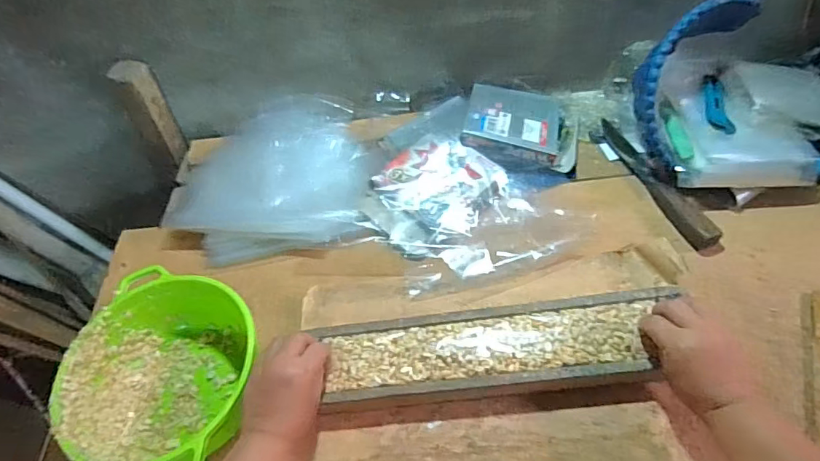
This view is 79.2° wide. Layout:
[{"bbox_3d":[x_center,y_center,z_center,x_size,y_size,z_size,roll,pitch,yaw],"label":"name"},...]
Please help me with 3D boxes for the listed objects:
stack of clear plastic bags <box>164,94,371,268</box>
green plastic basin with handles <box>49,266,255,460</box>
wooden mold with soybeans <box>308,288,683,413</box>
[{"bbox_3d":[-0.224,-0.079,0.766,0.324,0.033,0.271,-11,60,10],"label":"stack of clear plastic bags"},{"bbox_3d":[-0.265,0.166,0.557,0.205,0.101,0.199,-5,58,8],"label":"green plastic basin with handles"},{"bbox_3d":[0.082,0.130,0.534,0.346,0.027,0.092,-9,53,6],"label":"wooden mold with soybeans"}]

